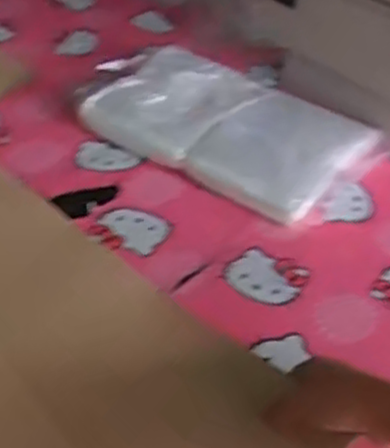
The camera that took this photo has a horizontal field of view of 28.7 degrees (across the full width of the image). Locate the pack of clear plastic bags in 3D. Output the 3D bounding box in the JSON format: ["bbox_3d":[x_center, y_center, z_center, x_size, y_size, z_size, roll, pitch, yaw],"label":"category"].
[{"bbox_3d":[0.023,-0.129,0.960,0.367,0.052,0.214,24,40,23],"label":"pack of clear plastic bags"}]

